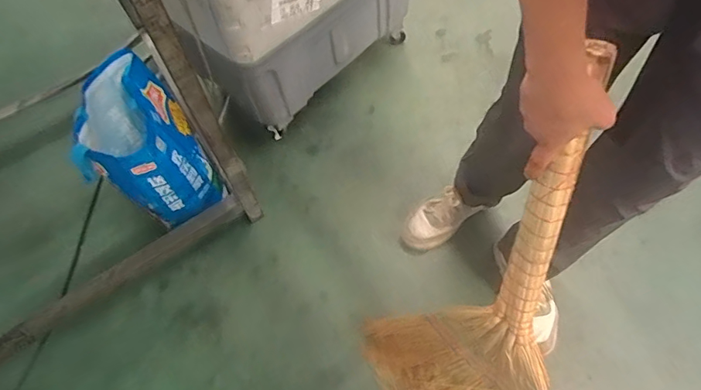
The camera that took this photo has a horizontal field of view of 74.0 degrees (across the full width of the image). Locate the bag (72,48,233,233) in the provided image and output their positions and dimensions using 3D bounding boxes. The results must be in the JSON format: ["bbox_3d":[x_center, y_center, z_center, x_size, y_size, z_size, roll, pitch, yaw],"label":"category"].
[{"bbox_3d":[-0.467,-0.107,1.046,0.216,0.281,0.293,-30,62,-11],"label":"bag"}]

